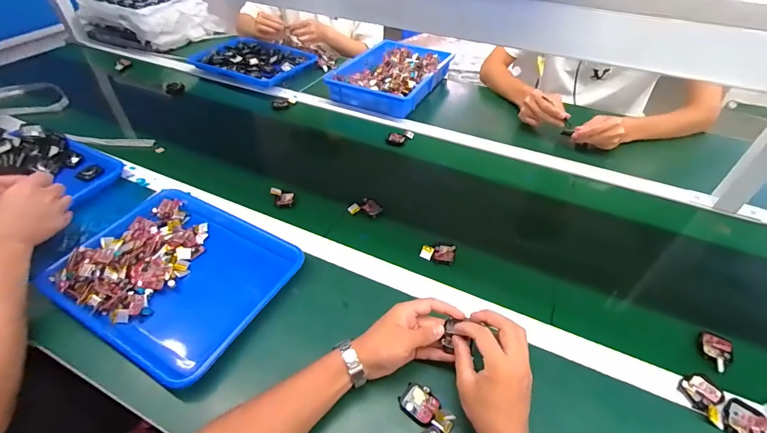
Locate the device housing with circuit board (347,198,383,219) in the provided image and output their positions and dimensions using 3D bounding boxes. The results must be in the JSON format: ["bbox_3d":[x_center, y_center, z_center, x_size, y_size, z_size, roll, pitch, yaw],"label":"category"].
[{"bbox_3d":[-0.033,-0.017,0.708,0.061,0.011,0.038,9,45,9],"label":"device housing with circuit board"}]

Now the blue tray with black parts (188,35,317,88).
[{"bbox_3d":[-0.403,-0.477,1.144,0.339,0.043,0.232,23,49,22],"label":"blue tray with black parts"}]

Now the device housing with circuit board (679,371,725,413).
[{"bbox_3d":[0.398,0.219,0.465,0.047,0.012,0.039,-22,49,-21],"label":"device housing with circuit board"}]

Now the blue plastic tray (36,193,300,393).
[{"bbox_3d":[-0.317,0.078,0.597,0.338,0.046,0.291,21,48,19],"label":"blue plastic tray"}]

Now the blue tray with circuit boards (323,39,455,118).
[{"bbox_3d":[0.026,-0.397,1.027,0.252,0.058,0.333,18,47,17],"label":"blue tray with circuit boards"}]

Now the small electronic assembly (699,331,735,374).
[{"bbox_3d":[0.456,0.183,0.509,0.037,0.015,0.062,33,53,28],"label":"small electronic assembly"}]

